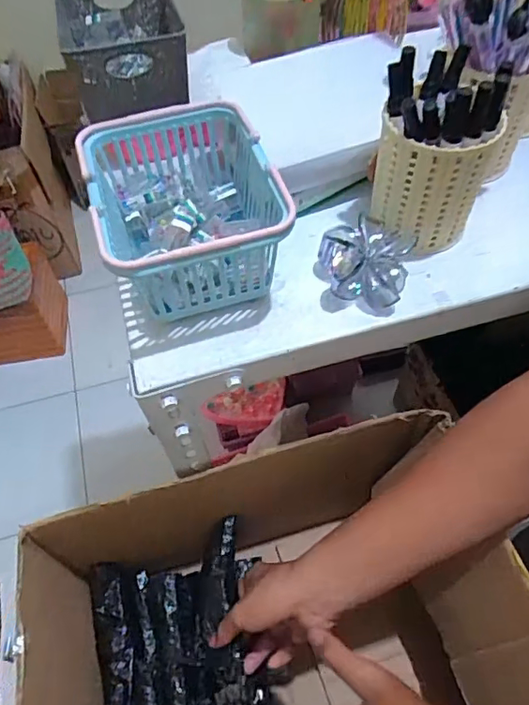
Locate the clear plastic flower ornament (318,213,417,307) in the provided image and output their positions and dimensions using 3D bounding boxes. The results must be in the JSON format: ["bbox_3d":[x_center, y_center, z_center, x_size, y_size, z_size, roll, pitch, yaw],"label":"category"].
[{"bbox_3d":[0.078,-0.074,0.413,0.068,0.036,0.071,9,57,8],"label":"clear plastic flower ornament"}]

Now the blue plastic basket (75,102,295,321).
[{"bbox_3d":[-0.058,-0.103,0.402,0.123,0.079,0.155,-17,57,-9],"label":"blue plastic basket"}]

